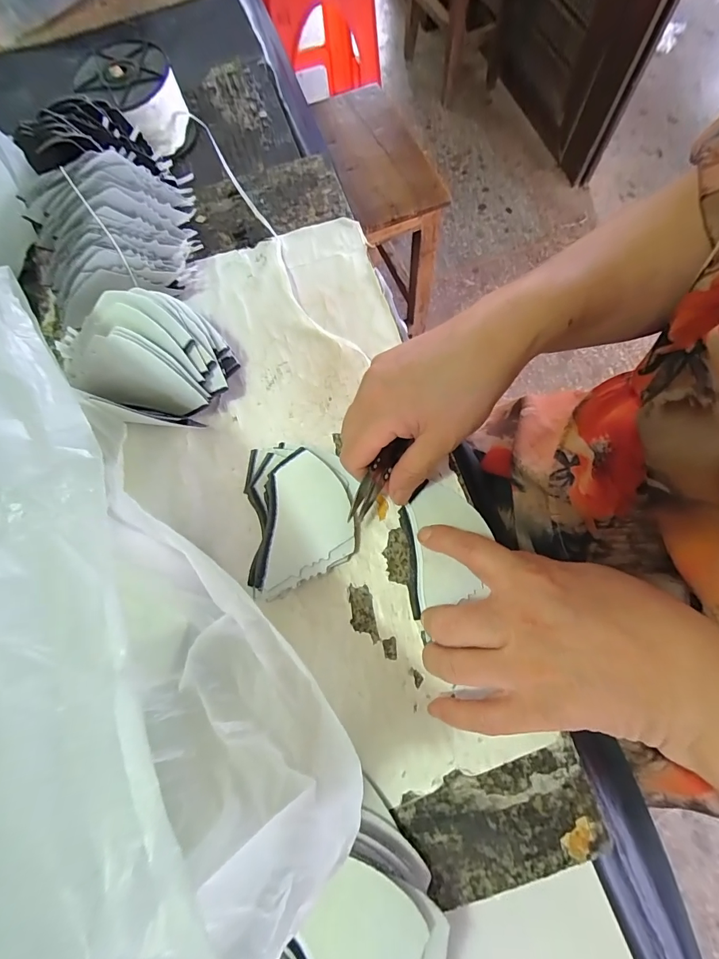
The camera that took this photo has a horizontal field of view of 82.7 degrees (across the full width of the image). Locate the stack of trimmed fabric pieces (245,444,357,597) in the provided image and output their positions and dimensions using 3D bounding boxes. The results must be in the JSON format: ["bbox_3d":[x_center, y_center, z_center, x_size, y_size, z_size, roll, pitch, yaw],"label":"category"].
[{"bbox_3d":[-0.042,0.025,0.289,0.075,0.013,0.103,-7,73,0],"label":"stack of trimmed fabric pieces"}]

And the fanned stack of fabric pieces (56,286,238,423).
[{"bbox_3d":[-0.157,-0.091,0.306,0.110,0.062,0.097,41,78,13],"label":"fanned stack of fabric pieces"}]

